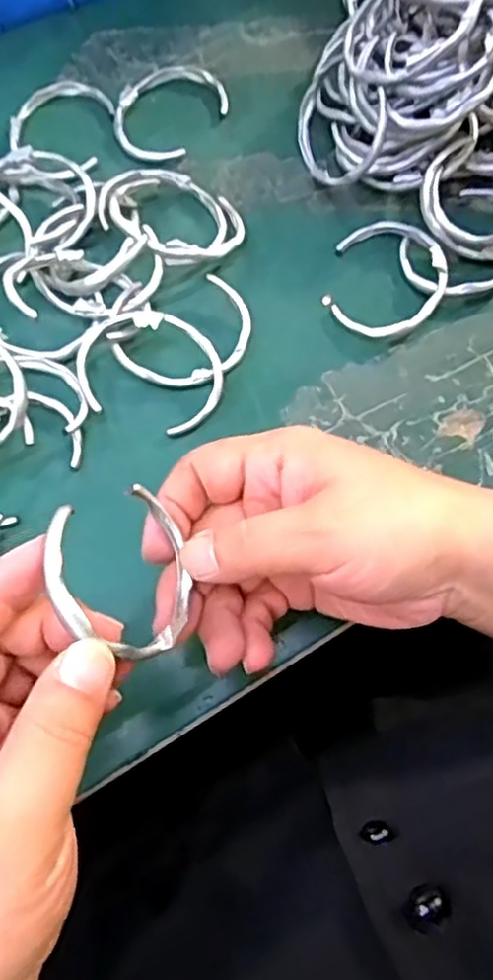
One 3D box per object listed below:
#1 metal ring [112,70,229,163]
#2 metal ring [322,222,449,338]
[{"bbox_3d":[-0.045,-0.213,0.382,0.051,0.009,0.066,37,76,14],"label":"metal ring"},{"bbox_3d":[0.068,-0.104,0.338,0.058,0.007,0.064,27,75,22],"label":"metal ring"}]

